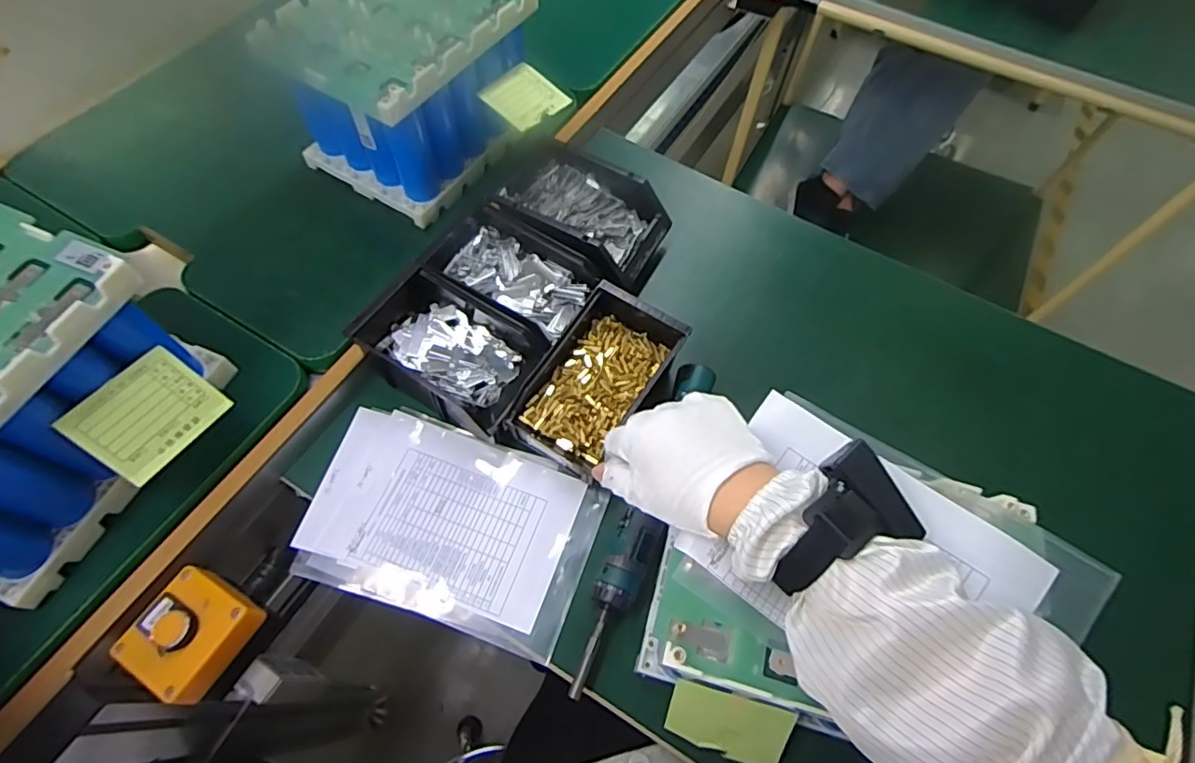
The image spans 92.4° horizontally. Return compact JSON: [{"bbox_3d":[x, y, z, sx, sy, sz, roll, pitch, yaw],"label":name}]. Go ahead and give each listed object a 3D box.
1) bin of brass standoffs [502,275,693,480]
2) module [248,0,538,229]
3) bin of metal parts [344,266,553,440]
[{"bbox_3d":[0.005,-0.001,0.578,0.106,0.064,0.193,28,65,12],"label":"bin of brass standoffs"},{"bbox_3d":[-0.204,-0.342,0.644,0.190,0.146,0.252,28,65,12],"label":"module"},{"bbox_3d":[-0.141,-0.030,0.576,0.170,0.063,0.108,31,66,13],"label":"bin of metal parts"}]

